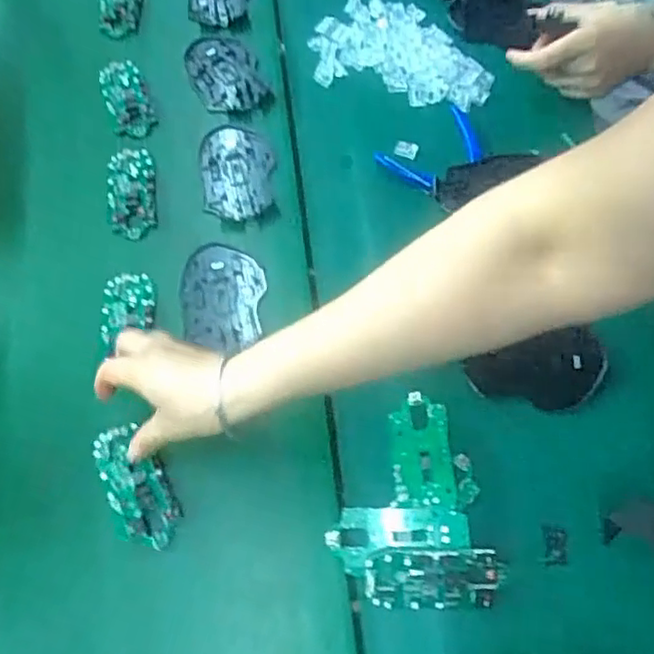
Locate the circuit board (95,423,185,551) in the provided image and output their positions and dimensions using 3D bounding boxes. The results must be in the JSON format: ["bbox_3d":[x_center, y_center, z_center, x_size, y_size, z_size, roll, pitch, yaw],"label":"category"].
[{"bbox_3d":[-0.148,0.123,0.510,0.048,0.008,0.099,-27,67,-10],"label":"circuit board"}]

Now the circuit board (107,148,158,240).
[{"bbox_3d":[-0.188,-0.131,0.633,0.046,0.005,0.104,-9,65,-1],"label":"circuit board"}]

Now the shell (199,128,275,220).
[{"bbox_3d":[-0.086,-0.153,0.637,0.070,0.007,0.109,-9,65,-2],"label":"shell"}]

